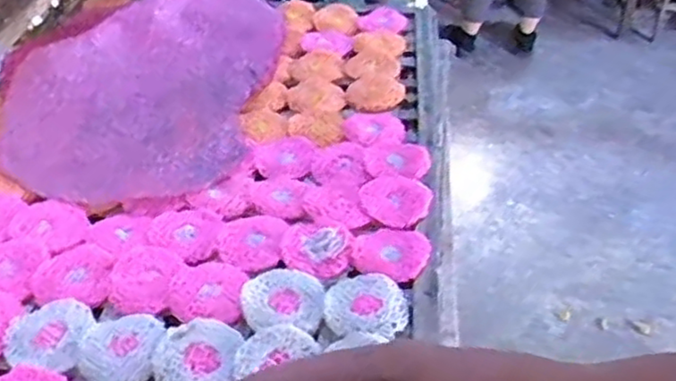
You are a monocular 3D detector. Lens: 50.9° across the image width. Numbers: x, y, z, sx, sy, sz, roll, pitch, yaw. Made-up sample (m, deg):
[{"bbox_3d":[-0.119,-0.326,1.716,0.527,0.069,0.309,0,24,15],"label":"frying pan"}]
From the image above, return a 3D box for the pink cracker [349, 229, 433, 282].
[{"bbox_3d":[0.053,0.060,0.709,0.077,0.009,0.073,1,40,-1],"label":"pink cracker"}]

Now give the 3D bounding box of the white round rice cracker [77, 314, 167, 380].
[{"bbox_3d":[-0.189,0.137,0.619,0.067,0.011,0.068,1,40,-1],"label":"white round rice cracker"}]

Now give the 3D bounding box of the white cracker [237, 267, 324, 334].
[{"bbox_3d":[-0.051,0.098,0.654,0.076,0.006,0.076,1,40,0],"label":"white cracker"}]

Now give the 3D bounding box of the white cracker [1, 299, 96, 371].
[{"bbox_3d":[-0.257,0.126,0.633,0.071,0.009,0.067,8,41,7],"label":"white cracker"}]

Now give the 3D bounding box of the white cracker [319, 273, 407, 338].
[{"bbox_3d":[0.025,0.102,0.653,0.074,0.004,0.068,3,40,1],"label":"white cracker"}]

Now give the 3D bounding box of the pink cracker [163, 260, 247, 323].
[{"bbox_3d":[-0.123,0.093,0.666,0.069,0.005,0.072,4,40,3],"label":"pink cracker"}]

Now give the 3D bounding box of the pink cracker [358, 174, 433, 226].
[{"bbox_3d":[0.063,0.009,0.773,0.077,0.008,0.072,1,40,-1],"label":"pink cracker"}]

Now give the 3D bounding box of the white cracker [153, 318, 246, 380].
[{"bbox_3d":[-0.120,0.144,0.610,0.070,0.017,0.070,1,40,-1],"label":"white cracker"}]

